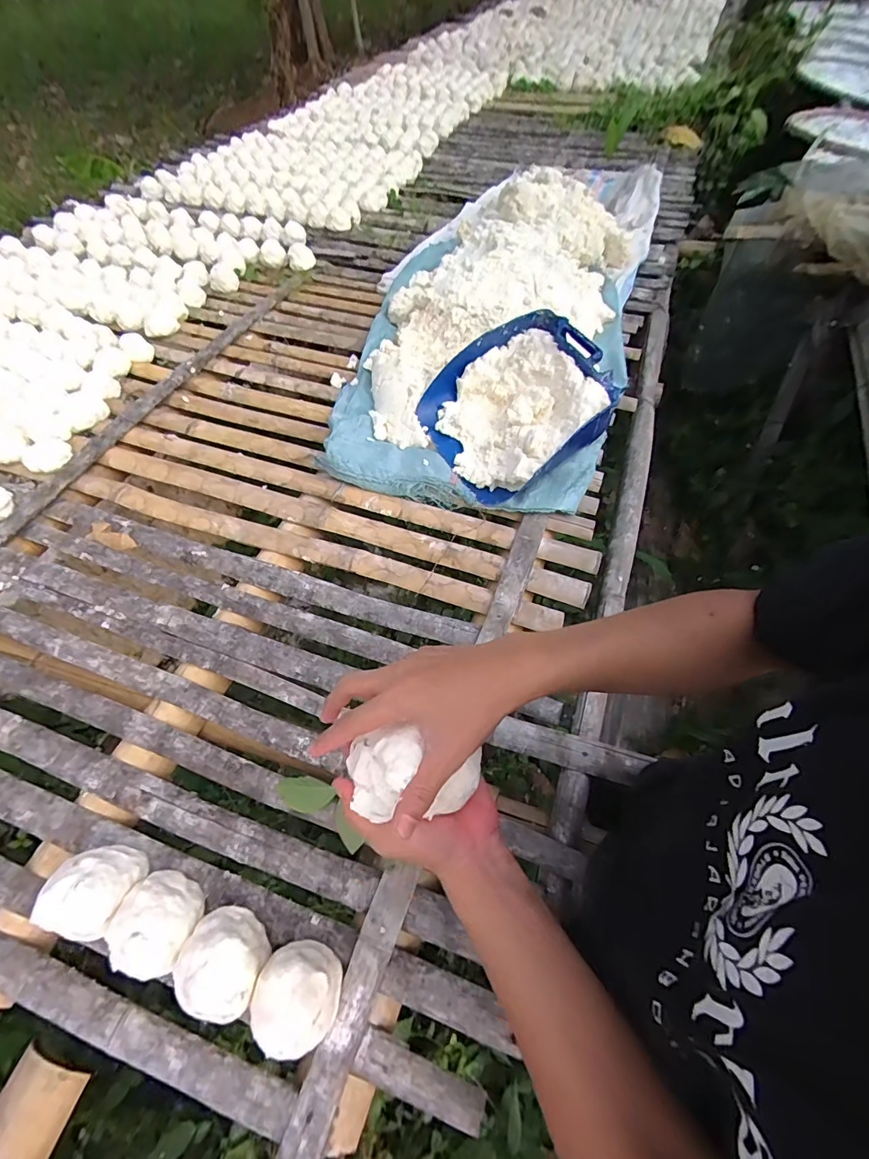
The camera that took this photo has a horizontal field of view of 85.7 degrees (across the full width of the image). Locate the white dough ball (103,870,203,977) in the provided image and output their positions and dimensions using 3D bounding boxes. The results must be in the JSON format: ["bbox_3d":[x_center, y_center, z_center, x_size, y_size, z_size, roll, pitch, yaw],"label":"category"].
[{"bbox_3d":[-0.317,0.392,0.532,0.086,0.080,0.091,-1,57,2],"label":"white dough ball"}]

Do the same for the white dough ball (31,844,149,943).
[{"bbox_3d":[-0.398,0.358,0.546,0.093,0.083,0.086,-1,57,2],"label":"white dough ball"}]

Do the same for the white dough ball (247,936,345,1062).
[{"bbox_3d":[-0.146,0.444,0.500,0.086,0.089,0.089,-1,57,2],"label":"white dough ball"}]

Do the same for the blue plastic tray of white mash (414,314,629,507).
[{"bbox_3d":[0.160,-0.344,0.920,0.344,0.084,0.317,-39,68,10],"label":"blue plastic tray of white mash"}]

